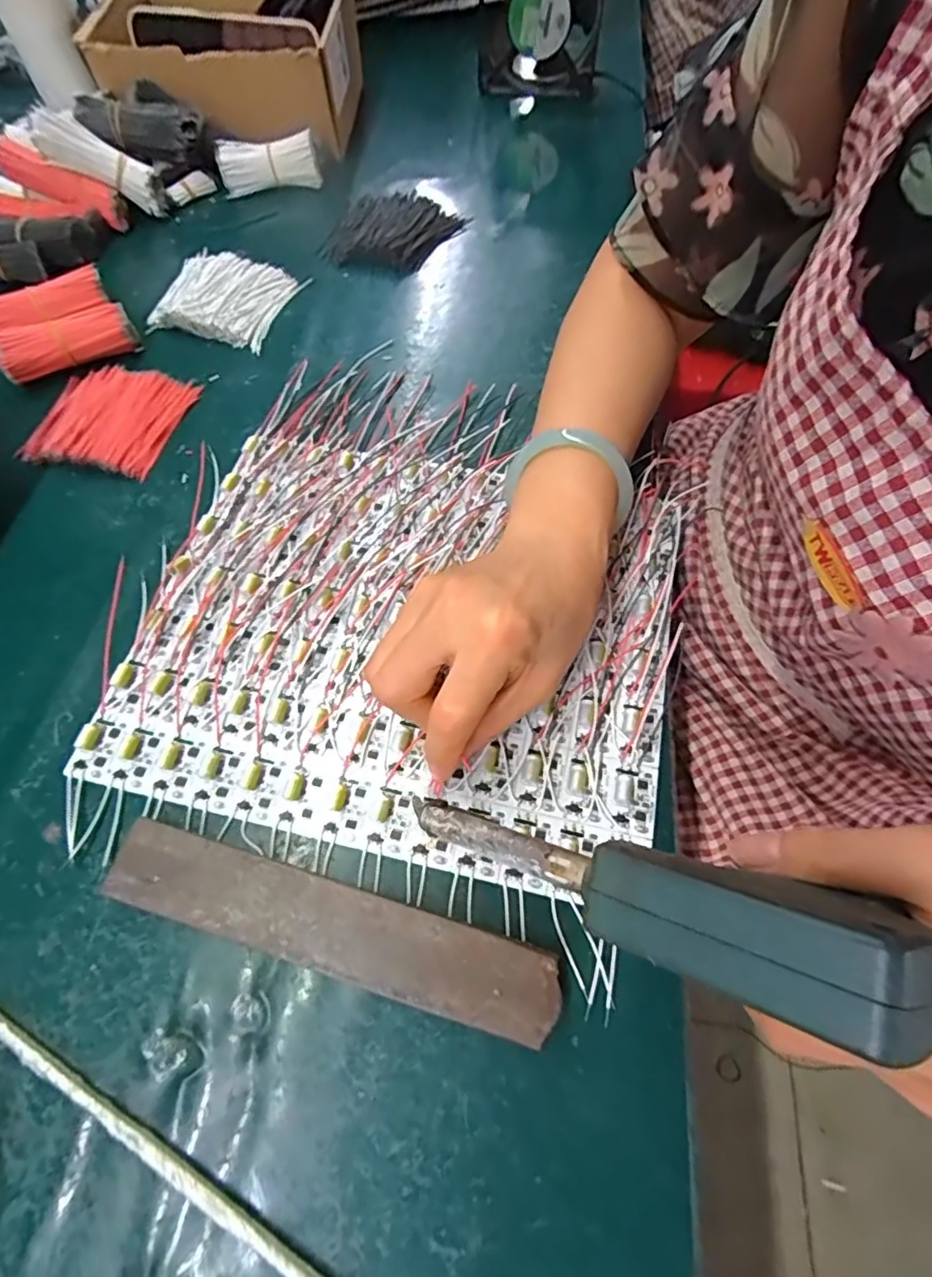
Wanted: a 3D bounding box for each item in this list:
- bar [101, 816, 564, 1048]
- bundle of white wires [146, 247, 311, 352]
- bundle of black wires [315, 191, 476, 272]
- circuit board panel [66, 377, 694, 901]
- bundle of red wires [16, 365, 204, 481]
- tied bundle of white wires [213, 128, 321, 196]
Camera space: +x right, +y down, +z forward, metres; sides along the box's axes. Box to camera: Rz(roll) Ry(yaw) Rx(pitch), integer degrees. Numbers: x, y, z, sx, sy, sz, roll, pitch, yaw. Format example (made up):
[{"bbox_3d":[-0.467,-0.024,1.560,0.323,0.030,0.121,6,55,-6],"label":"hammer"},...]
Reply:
[{"bbox_3d":[-0.059,0.123,0.250,0.196,0.017,0.034,15,64,9],"label":"bar"},{"bbox_3d":[-0.193,-0.276,0.461,0.097,0.014,0.088,12,64,8],"label":"bundle of white wires"},{"bbox_3d":[-0.065,-0.355,0.499,0.103,0.013,0.101,22,65,12],"label":"bundle of black wires"},{"bbox_3d":[-0.029,-0.024,0.330,0.285,0.009,0.275,12,64,8],"label":"circuit board panel"},{"bbox_3d":[-0.251,-0.155,0.400,0.098,0.014,0.086,9,63,6],"label":"bundle of red wires"},{"bbox_3d":[-0.178,-0.430,0.522,0.086,0.038,0.025,-3,63,0],"label":"tied bundle of white wires"}]

